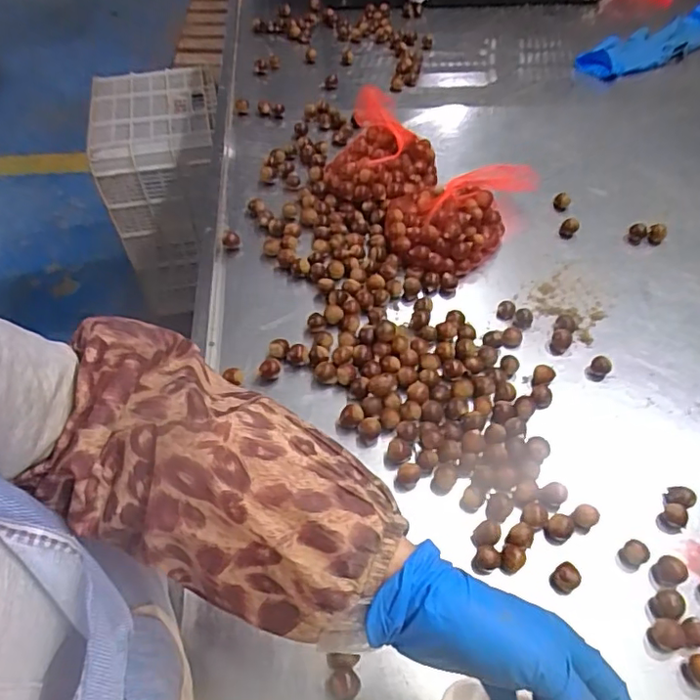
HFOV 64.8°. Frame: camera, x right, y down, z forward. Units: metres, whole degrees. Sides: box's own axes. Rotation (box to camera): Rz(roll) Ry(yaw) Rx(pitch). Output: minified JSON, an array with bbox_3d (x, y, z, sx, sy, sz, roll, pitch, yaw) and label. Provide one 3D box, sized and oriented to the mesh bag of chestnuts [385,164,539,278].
[{"bbox_3d":[0.141,-0.192,0.739,0.143,0.064,0.227,27,58,20],"label":"mesh bag of chestnuts"}]

